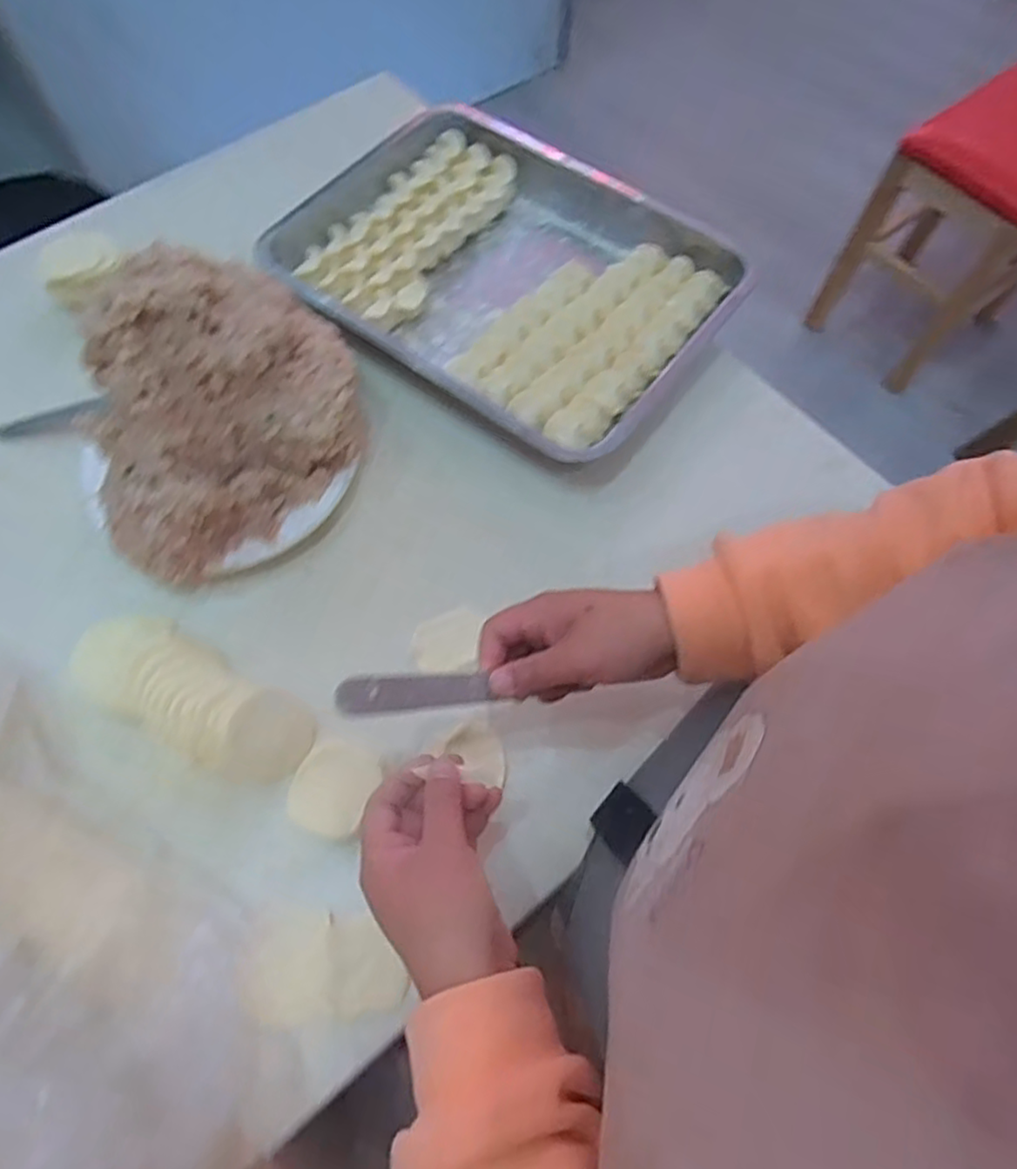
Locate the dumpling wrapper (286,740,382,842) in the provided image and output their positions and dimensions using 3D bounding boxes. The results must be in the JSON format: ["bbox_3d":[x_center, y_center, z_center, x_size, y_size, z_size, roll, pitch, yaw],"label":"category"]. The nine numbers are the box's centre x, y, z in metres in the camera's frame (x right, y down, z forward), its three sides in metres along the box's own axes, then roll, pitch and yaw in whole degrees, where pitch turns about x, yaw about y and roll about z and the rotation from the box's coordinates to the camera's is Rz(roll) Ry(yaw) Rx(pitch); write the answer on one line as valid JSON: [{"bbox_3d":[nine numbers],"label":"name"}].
[{"bbox_3d":[-0.119,0.137,0.455,0.052,0.004,0.059,24,61,-5],"label":"dumpling wrapper"}]

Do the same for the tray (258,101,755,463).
[{"bbox_3d":[-0.009,-0.293,0.631,0.402,0.051,0.294,35,70,14],"label":"tray"}]

